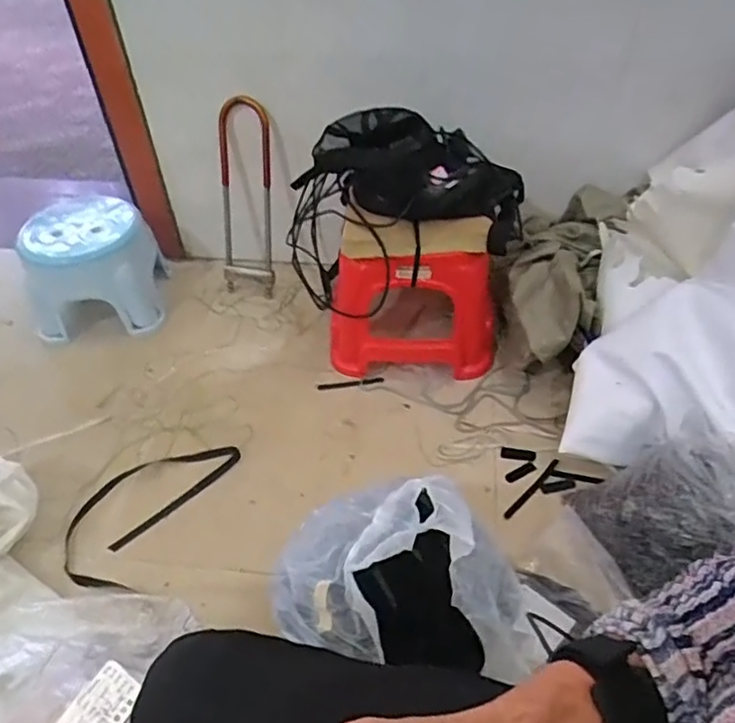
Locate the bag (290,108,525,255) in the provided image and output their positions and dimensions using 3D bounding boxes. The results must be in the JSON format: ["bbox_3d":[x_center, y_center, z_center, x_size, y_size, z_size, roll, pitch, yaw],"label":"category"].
[{"bbox_3d":[0.089,-0.303,1.045,0.389,0.174,0.138,18,46,-7],"label":"bag"}]

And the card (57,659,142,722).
[{"bbox_3d":[-0.260,0.339,0.597,0.055,0.007,0.073,28,60,20],"label":"card"}]

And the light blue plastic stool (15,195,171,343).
[{"bbox_3d":[-0.563,-0.196,1.266,0.239,0.210,0.240,-3,45,-1],"label":"light blue plastic stool"}]

